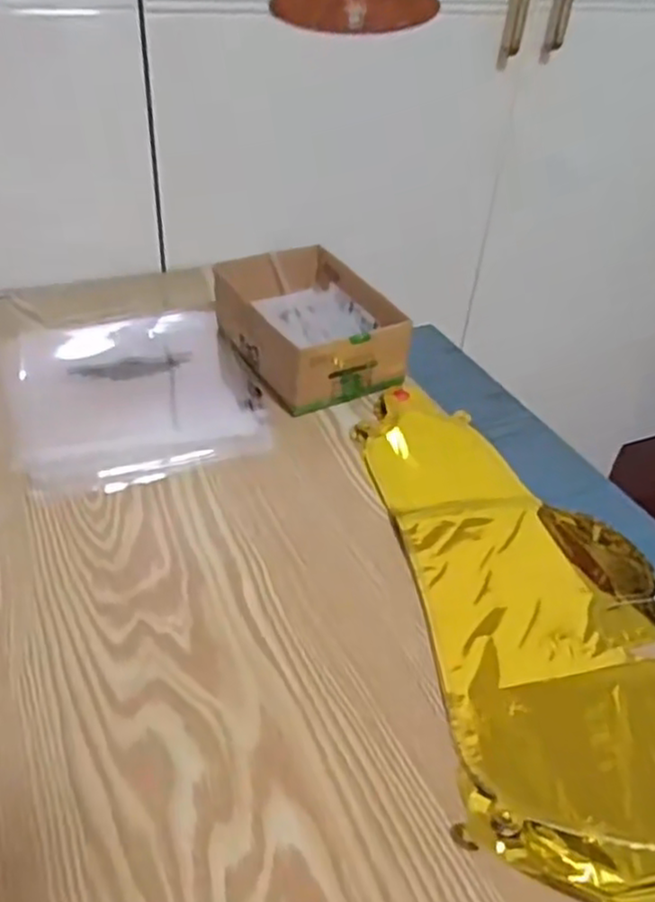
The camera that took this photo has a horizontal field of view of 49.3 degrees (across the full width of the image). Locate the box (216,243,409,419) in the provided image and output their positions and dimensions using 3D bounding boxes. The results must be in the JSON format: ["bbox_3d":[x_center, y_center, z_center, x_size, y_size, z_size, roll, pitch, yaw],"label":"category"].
[{"bbox_3d":[-0.020,-0.122,0.694,0.133,0.066,0.196,-14,43,-21],"label":"box"}]

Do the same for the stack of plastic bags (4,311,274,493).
[{"bbox_3d":[-0.181,-0.060,0.665,0.210,0.009,0.262,-12,42,-19],"label":"stack of plastic bags"}]

